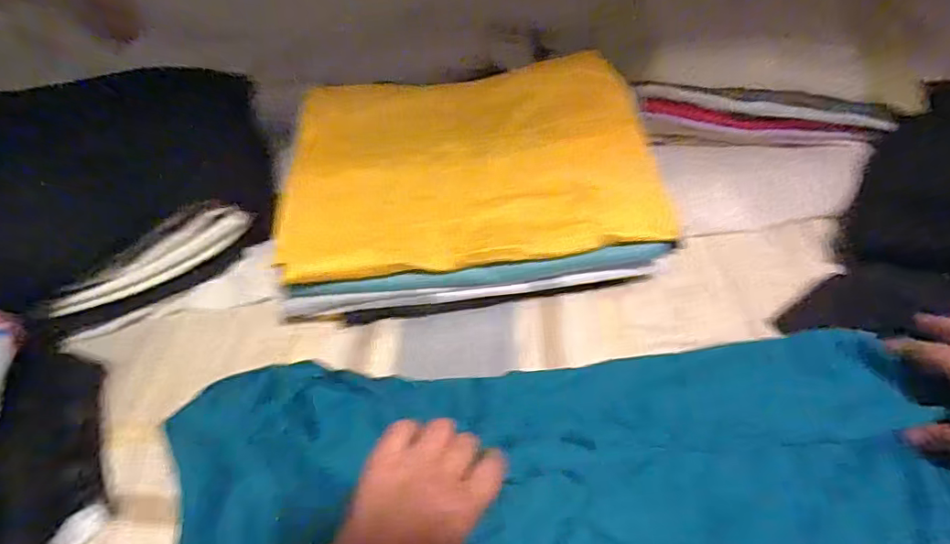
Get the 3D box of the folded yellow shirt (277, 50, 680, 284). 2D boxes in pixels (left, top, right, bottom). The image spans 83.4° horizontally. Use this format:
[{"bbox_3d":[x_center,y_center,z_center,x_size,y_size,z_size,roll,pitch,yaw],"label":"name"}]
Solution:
[{"bbox_3d":[-0.008,-0.114,0.528,0.344,0.028,0.243,-6,61,3],"label":"folded yellow shirt"}]

